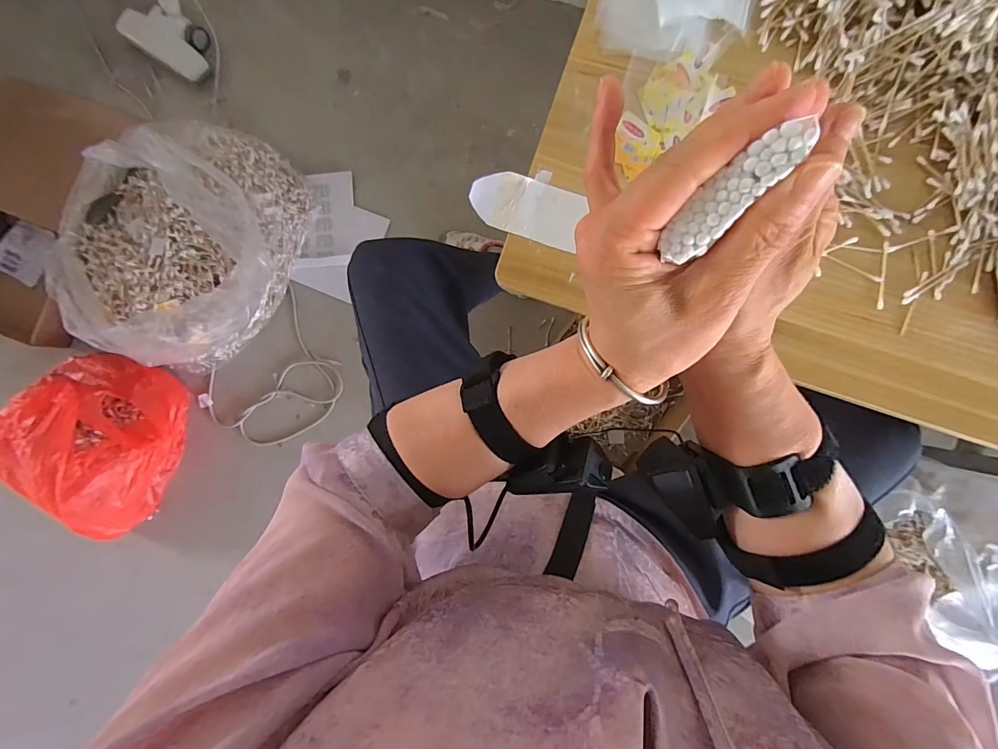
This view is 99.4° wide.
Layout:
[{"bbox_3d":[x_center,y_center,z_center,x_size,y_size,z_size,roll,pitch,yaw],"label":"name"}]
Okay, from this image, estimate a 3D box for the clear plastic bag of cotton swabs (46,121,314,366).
[{"bbox_3d":[-0.693,-0.277,0.919,0.443,0.225,0.505,11,89,3],"label":"clear plastic bag of cotton swabs"}]

